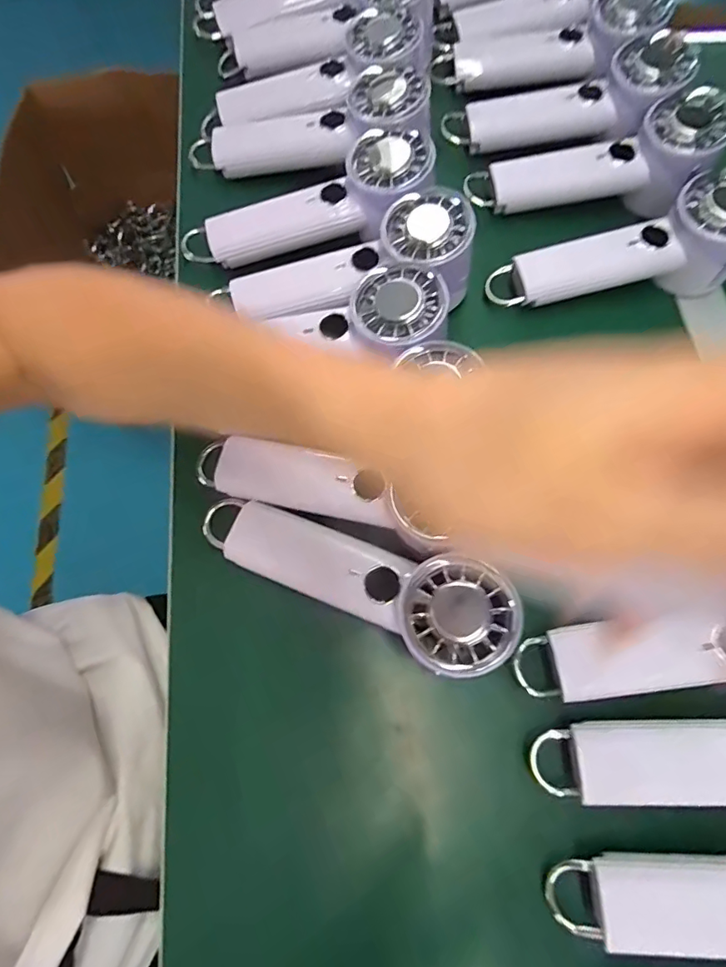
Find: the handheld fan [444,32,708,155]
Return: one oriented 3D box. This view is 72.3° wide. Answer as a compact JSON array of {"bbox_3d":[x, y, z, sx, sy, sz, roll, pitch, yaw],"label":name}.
[{"bbox_3d":[0.167,-0.307,0.418,0.192,0.044,0.074,-8,72,15],"label":"handheld fan"}]

